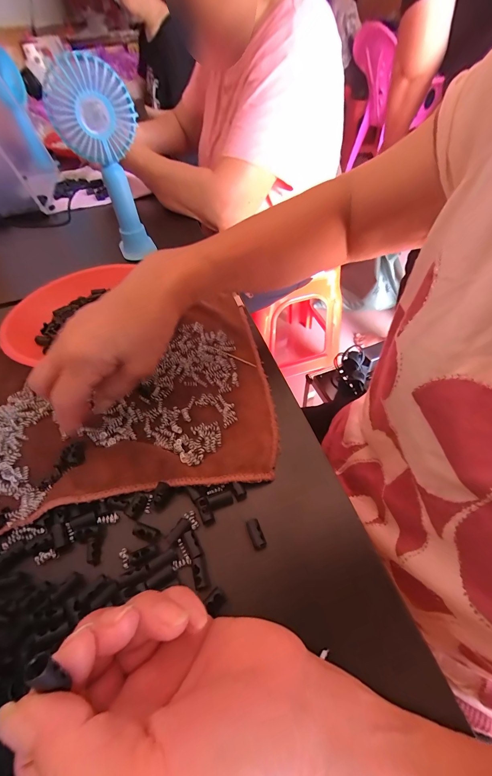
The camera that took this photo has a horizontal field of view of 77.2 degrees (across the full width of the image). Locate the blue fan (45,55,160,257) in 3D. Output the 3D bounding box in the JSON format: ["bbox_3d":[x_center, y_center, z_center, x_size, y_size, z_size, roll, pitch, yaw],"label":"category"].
[{"bbox_3d":[-0.191,-0.311,0.450,0.098,0.230,0.074,-15,51,-8],"label":"blue fan"}]

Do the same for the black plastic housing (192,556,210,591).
[{"bbox_3d":[-0.030,0.124,0.205,0.009,0.006,0.019,-18,52,-11],"label":"black plastic housing"}]

